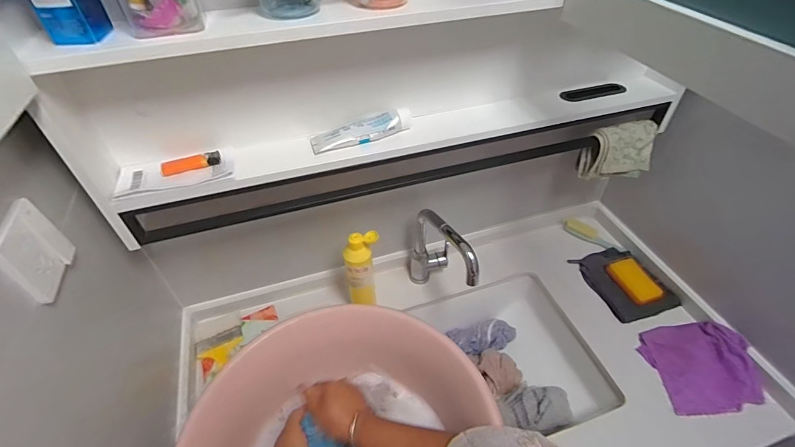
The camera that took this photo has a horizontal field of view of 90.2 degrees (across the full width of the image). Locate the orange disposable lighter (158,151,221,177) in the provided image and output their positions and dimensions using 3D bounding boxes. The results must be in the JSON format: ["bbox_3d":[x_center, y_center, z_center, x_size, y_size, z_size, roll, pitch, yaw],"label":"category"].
[{"bbox_3d":[-0.305,-0.090,0.588,0.081,0.015,0.027,-24,50,-22],"label":"orange disposable lighter"}]

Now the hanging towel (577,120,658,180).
[{"bbox_3d":[0.442,-0.143,0.794,0.129,0.105,0.051,-3,45,-2],"label":"hanging towel"}]

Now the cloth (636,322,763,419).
[{"bbox_3d":[0.577,0.265,0.754,0.166,0.051,0.166,-5,45,-5],"label":"cloth"}]

